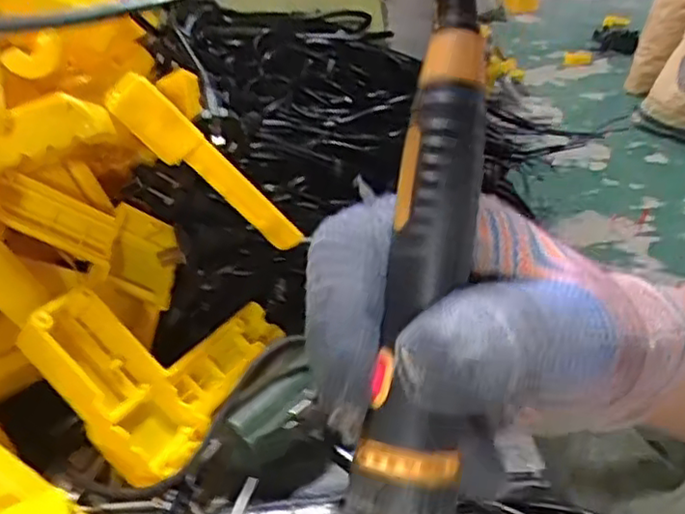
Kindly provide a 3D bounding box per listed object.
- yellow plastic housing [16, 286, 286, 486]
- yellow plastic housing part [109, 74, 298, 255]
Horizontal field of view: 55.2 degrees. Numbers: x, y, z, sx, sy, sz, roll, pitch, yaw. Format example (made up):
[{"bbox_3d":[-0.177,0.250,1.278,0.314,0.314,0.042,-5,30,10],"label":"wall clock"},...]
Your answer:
[{"bbox_3d":[-0.109,0.058,0.406,0.115,0.041,0.145,49,29,0],"label":"yellow plastic housing"},{"bbox_3d":[-0.079,-0.052,0.402,0.029,0.147,0.020,-42,38,7],"label":"yellow plastic housing part"}]

